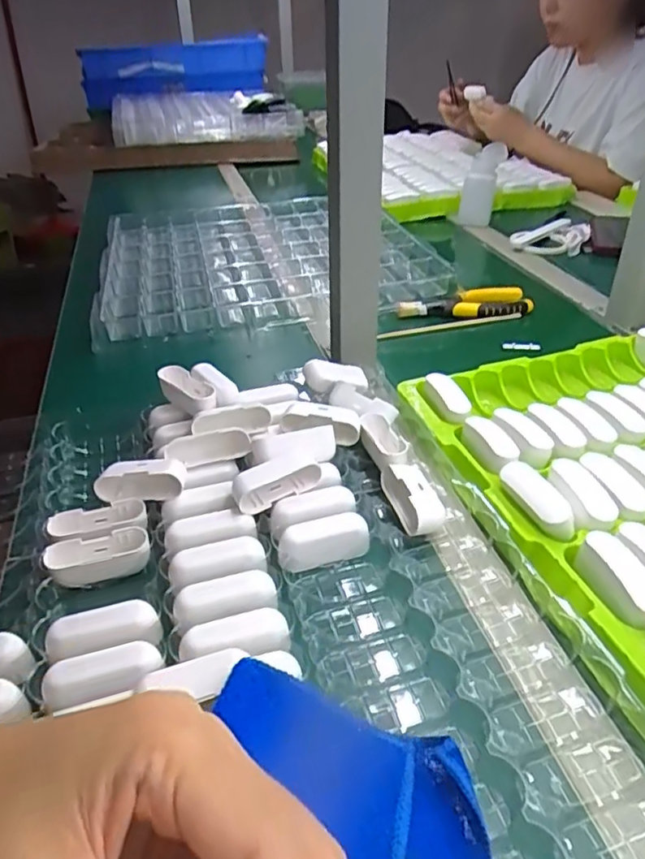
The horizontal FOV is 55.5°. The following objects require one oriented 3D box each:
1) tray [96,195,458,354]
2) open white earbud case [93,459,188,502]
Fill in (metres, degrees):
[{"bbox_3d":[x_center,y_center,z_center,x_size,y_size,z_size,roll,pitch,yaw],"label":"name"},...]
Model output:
[{"bbox_3d":[-0.099,-0.267,0.912,0.443,0.039,0.451,-9,35,-10],"label":"tray"},{"bbox_3d":[-0.133,0.038,0.448,0.062,0.023,0.024,-5,34,-5],"label":"open white earbud case"}]

